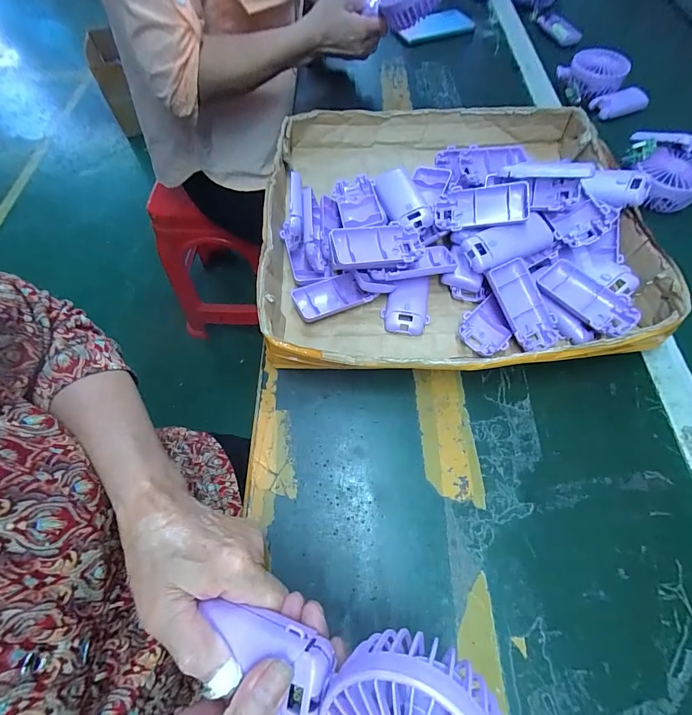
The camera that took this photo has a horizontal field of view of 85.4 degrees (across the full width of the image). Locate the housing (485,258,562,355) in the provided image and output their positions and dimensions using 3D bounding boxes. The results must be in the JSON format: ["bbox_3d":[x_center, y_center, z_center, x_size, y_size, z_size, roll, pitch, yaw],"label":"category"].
[{"bbox_3d":[0.177,-0.051,0.373,0.048,0.013,0.092,-23,91,-12],"label":"housing"}]

